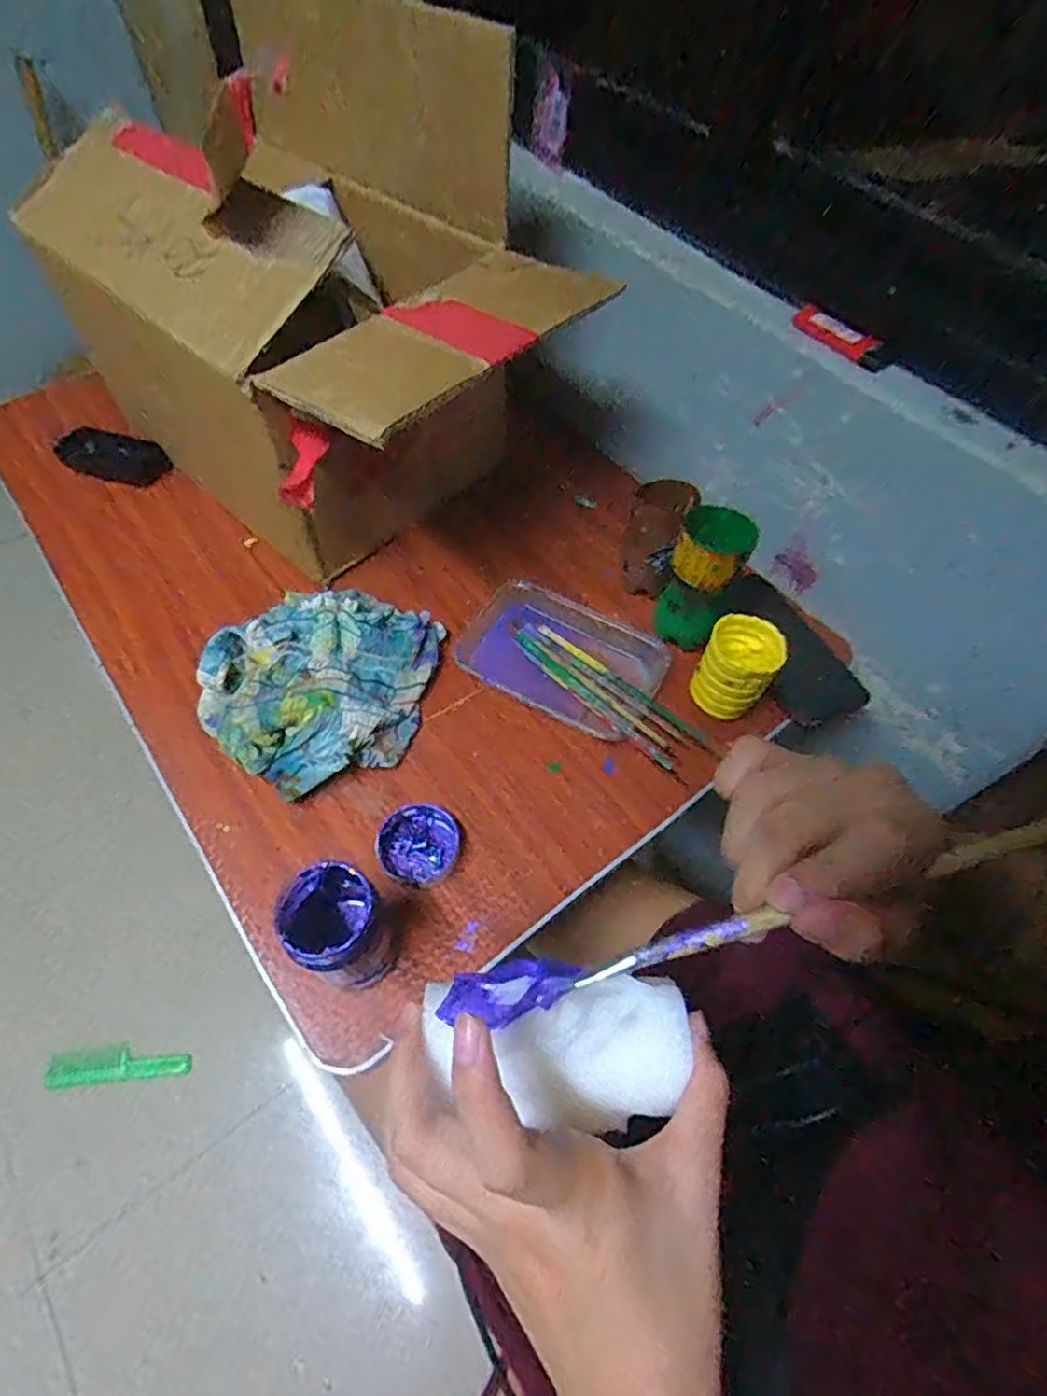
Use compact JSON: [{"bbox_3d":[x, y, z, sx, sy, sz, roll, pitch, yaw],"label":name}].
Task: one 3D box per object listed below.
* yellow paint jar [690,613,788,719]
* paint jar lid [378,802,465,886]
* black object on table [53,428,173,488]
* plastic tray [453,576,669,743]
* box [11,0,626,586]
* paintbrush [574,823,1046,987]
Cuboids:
[{"bbox_3d":[0.173,-0.026,0.519,0.056,0.064,0.055,1,58,-2],"label":"yellow paint jar"},{"bbox_3d":[-0.076,0.107,0.473,0.056,0.019,0.059,1,58,-2],"label":"paint jar lid"},{"bbox_3d":[-0.440,-0.259,0.692,0.123,0.020,0.057,18,59,8],"label":"black object on table"},{"bbox_3d":[0.029,-0.035,0.552,0.171,0.031,0.112,27,61,13],"label":"plastic tray"},{"bbox_3d":[-0.178,-0.336,0.555,0.438,0.330,0.269,38,64,19],"label":"box"},{"bbox_3d":[0.105,0.065,0.211,0.190,0.004,0.006,-24,59,15],"label":"paintbrush"}]

